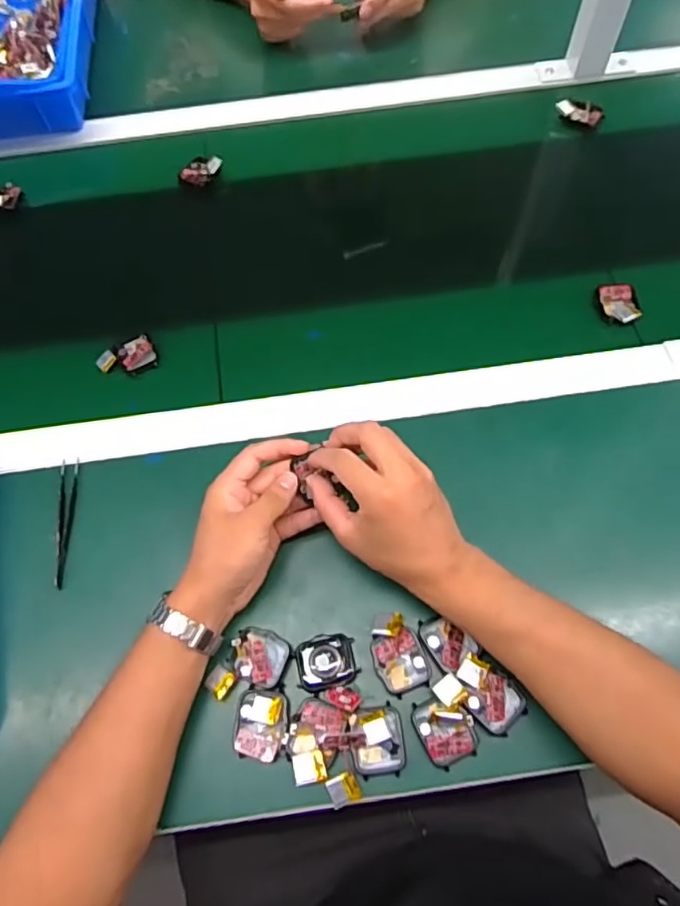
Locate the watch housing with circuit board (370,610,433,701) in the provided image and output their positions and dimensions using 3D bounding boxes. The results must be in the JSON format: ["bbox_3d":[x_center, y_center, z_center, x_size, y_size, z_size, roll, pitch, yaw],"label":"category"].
[{"bbox_3d":[0.043,0.154,0.459,0.039,0.013,0.061,-23,66,-7],"label":"watch housing with circuit board"}]

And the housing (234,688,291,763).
[{"bbox_3d":[-0.057,0.199,0.436,0.038,0.009,0.047,2,65,4],"label":"housing"}]

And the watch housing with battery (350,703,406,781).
[{"bbox_3d":[0.027,0.208,0.428,0.037,0.011,0.046,-6,65,0],"label":"watch housing with battery"}]

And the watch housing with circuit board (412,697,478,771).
[{"bbox_3d":[0.077,0.198,0.426,0.038,0.015,0.046,-25,67,-8],"label":"watch housing with circuit board"}]

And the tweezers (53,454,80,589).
[{"bbox_3d":[-0.237,0.059,0.513,0.015,0.004,0.115,3,64,-19],"label":"tweezers"}]

